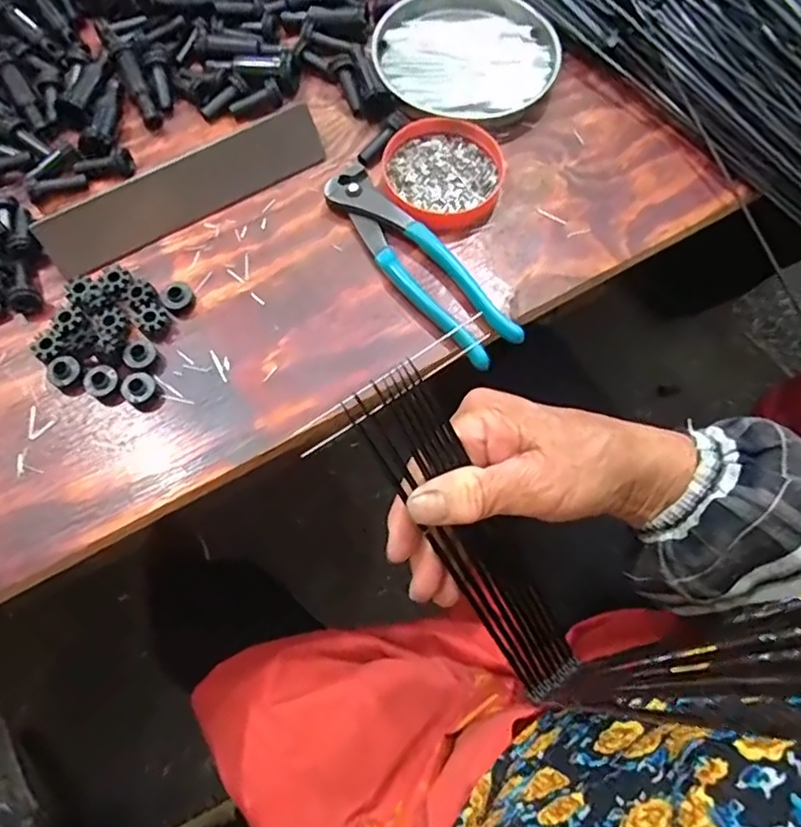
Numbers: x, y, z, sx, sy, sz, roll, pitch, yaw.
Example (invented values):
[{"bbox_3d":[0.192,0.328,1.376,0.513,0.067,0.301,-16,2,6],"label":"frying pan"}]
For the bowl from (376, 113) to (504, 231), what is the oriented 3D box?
[{"bbox_3d":[0.027,-0.159,0.407,0.079,0.014,0.080,0,69,-1],"label":"bowl"}]

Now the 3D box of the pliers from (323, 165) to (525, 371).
[{"bbox_3d":[0.010,-0.095,0.382,0.038,0.014,0.160,-36,73,-13],"label":"pliers"}]

